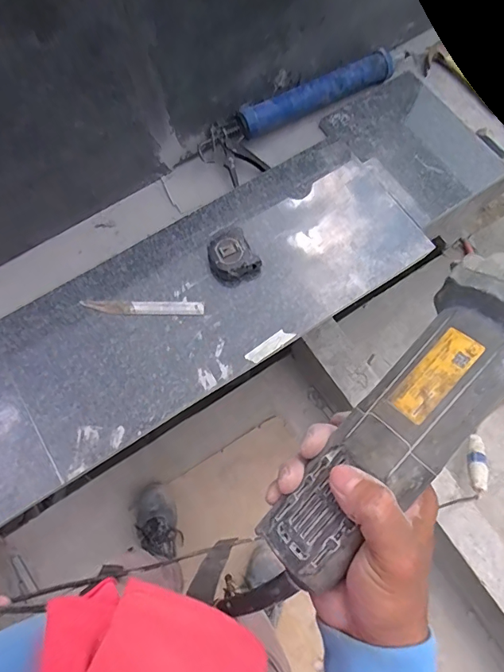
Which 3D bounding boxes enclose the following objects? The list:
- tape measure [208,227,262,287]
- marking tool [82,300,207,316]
[{"bbox_3d":[-0.039,-0.149,0.824,0.087,0.050,0.089,-30,73,-9],"label":"tape measure"},{"bbox_3d":[-0.201,-0.051,0.814,0.222,0.006,0.029,3,71,2],"label":"marking tool"}]

